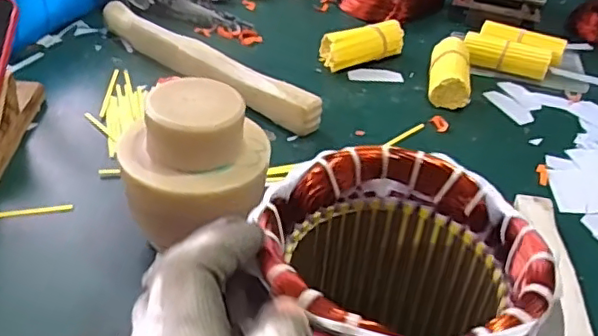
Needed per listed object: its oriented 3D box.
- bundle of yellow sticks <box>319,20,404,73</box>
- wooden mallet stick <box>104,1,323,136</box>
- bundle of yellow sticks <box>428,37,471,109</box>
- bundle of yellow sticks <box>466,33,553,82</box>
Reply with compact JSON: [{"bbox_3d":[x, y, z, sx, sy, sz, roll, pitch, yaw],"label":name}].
[{"bbox_3d":[0.086,-0.155,0.767,0.124,0.045,0.044,-14,42,-23],"label":"bundle of yellow sticks"},{"bbox_3d":[-0.112,-0.120,0.693,0.340,0.043,0.043,29,44,28],"label":"wooden mallet stick"},{"bbox_3d":[0.188,-0.120,0.732,0.050,0.044,0.124,12,38,9],"label":"bundle of yellow sticks"},{"bbox_3d":[0.268,-0.146,0.765,0.108,0.033,0.034,17,39,14],"label":"bundle of yellow sticks"}]

